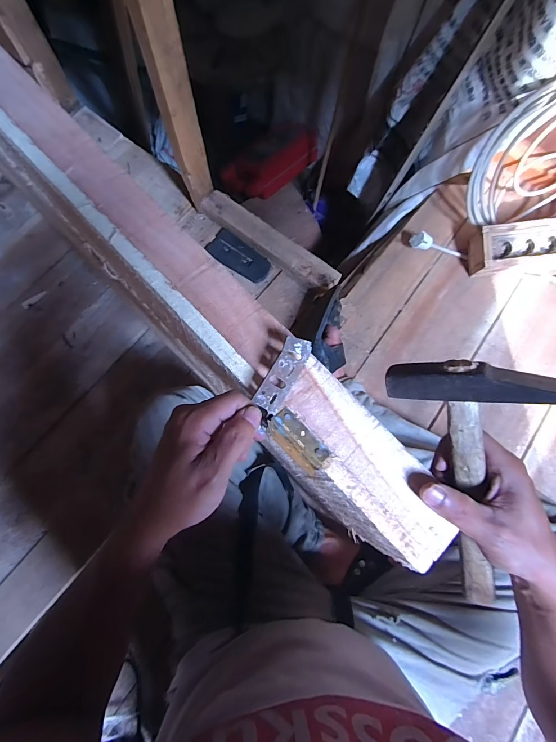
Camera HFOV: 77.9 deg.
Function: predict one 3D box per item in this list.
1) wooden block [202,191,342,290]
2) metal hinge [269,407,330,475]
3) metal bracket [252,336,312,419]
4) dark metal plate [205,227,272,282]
[{"bbox_3d":[-0.020,-0.288,0.764,0.354,0.038,0.060,38,79,6],"label":"wooden block"},{"bbox_3d":[0.015,0.053,0.262,0.024,0.012,0.050,-42,82,-10],"label":"metal hinge"},{"bbox_3d":[0.004,0.004,0.267,0.023,0.004,0.063,28,91,-20],"label":"metal bracket"},{"bbox_3d":[-0.084,-0.255,0.766,0.146,0.008,0.070,36,79,6],"label":"dark metal plate"}]

